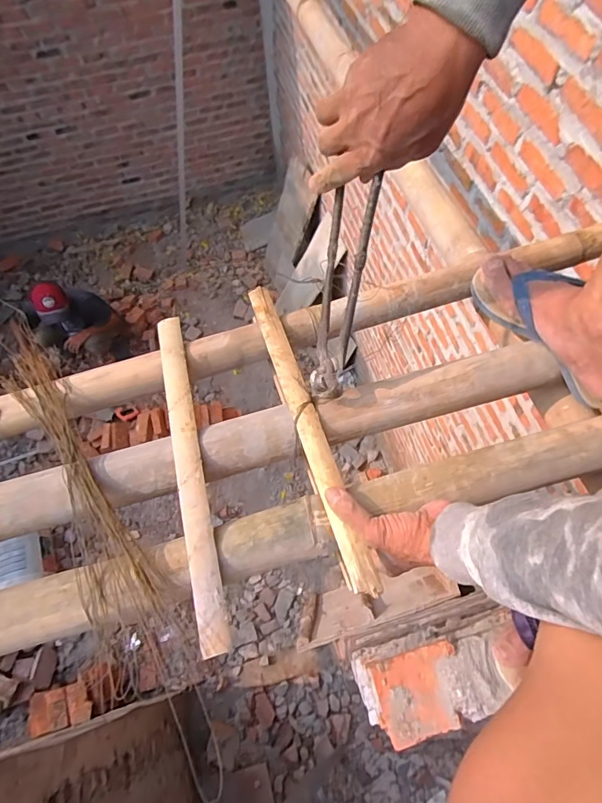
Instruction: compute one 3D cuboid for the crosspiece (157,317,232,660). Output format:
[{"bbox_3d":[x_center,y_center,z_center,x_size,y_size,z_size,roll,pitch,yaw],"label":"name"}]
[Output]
[{"bbox_3d":[-0.127,0.061,0.509,0.029,0.021,0.394,-14,64,-5],"label":"crosspiece"}]

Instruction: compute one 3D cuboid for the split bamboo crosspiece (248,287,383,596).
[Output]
[{"bbox_3d":[0.005,0.017,0.528,0.029,0.015,0.395,-17,63,-6],"label":"split bamboo crosspiece"}]

